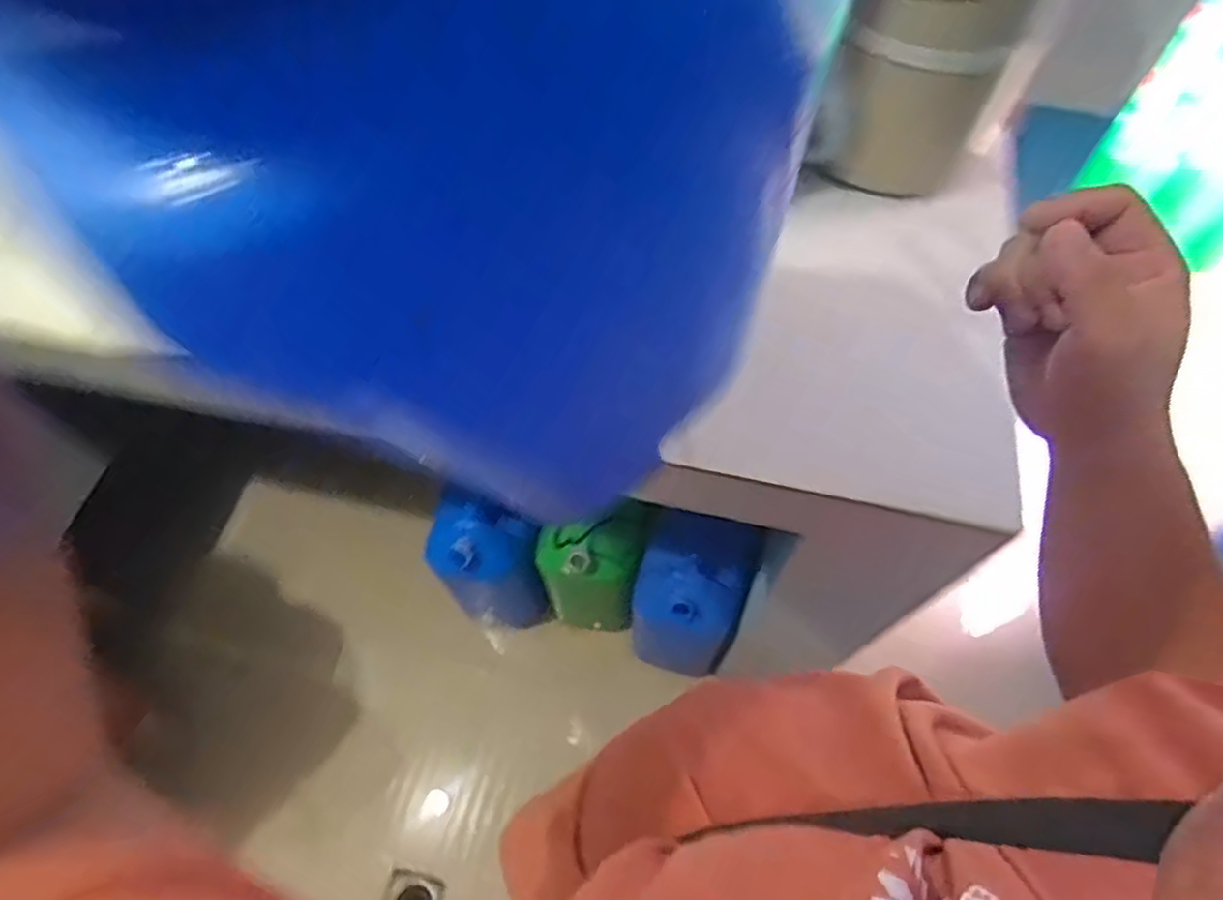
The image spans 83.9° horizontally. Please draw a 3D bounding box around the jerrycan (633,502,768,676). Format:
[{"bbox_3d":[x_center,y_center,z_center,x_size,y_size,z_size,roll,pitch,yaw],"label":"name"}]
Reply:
[{"bbox_3d":[0.138,0.283,1.248,0.179,0.323,0.162,21,64,12],"label":"jerrycan"}]

